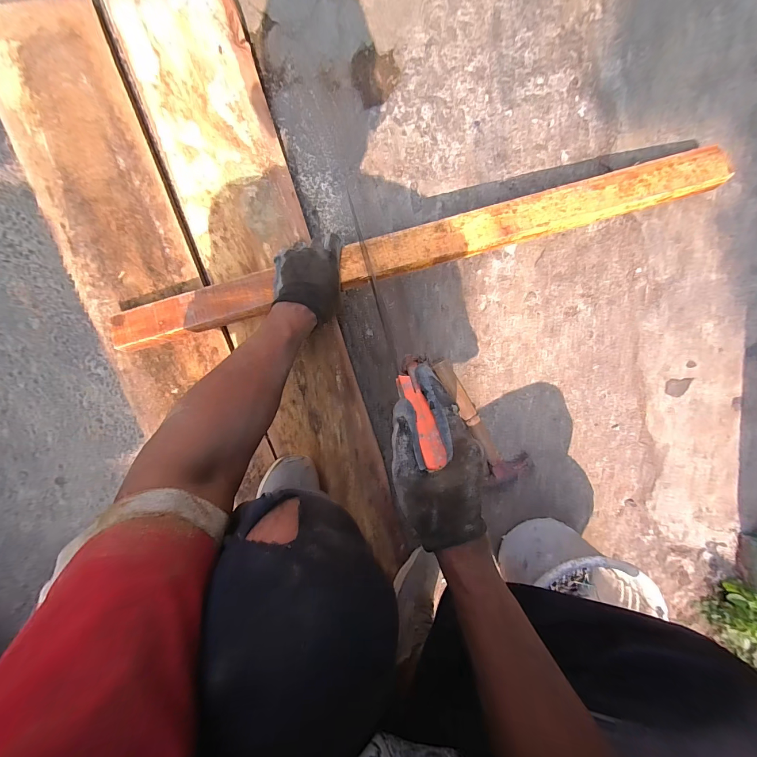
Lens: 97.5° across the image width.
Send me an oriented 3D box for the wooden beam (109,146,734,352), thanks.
[{"bbox_3d":[0.052,-0.189,0.487,0.897,0.025,0.060,-15,99,0],"label":"wooden beam"}]

